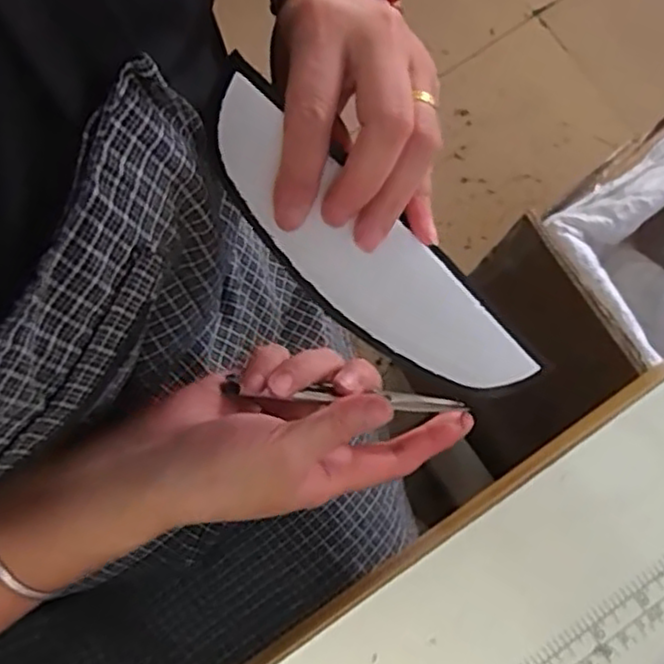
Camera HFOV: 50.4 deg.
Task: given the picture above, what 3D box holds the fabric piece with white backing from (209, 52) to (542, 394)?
[{"bbox_3d":[0.016,-0.028,0.312,0.050,0.006,0.193,-43,113,13],"label":"fabric piece with white backing"}]

